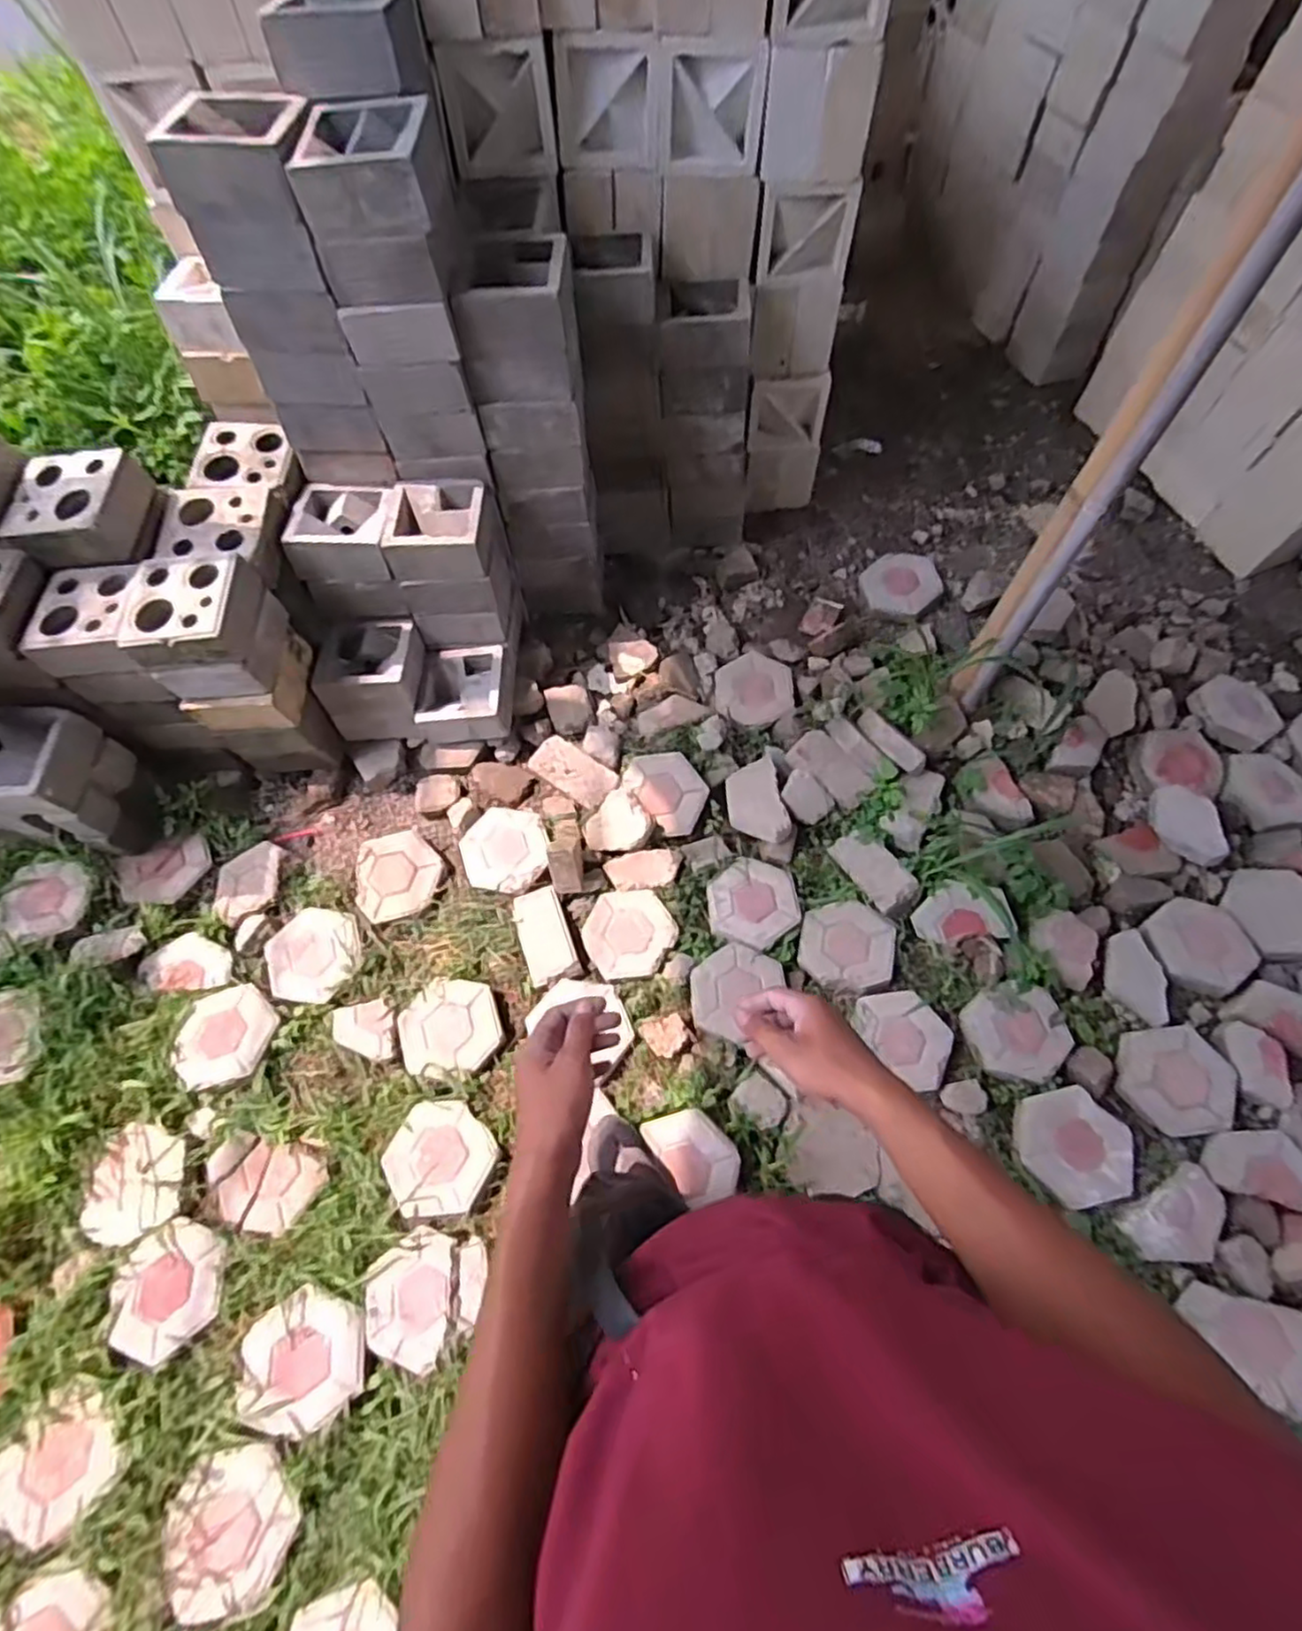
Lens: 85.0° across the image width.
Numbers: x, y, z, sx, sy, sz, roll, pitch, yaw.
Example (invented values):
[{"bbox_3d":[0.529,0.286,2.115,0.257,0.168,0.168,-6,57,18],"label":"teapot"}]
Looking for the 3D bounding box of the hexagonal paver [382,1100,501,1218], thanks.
[{"bbox_3d":[-0.399,0.648,1.347,0.187,0.032,0.201,-34,69,-16],"label":"hexagonal paver"}]

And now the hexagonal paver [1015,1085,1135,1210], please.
[{"bbox_3d":[0.829,0.641,1.379,0.212,0.047,0.203,-12,65,-6],"label":"hexagonal paver"}]

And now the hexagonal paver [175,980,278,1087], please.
[{"bbox_3d":[-0.869,0.450,1.452,0.177,0.030,0.199,10,64,4],"label":"hexagonal paver"}]

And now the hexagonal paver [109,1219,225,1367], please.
[{"bbox_3d":[-0.853,0.836,1.257,0.182,0.034,0.208,-11,65,-6],"label":"hexagonal paver"}]

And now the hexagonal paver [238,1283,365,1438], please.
[{"bbox_3d":[-0.589,0.919,1.201,0.189,0.031,0.192,-10,65,-6],"label":"hexagonal paver"}]

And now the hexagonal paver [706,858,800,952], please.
[{"bbox_3d":[0.232,0.198,1.613,0.208,0.045,0.199,-37,70,-17],"label":"hexagonal paver"}]

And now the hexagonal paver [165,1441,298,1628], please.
[{"bbox_3d":[-0.651,1.105,1.097,0.179,0.026,0.192,-31,68,-15],"label":"hexagonal paver"}]

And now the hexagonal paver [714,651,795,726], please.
[{"bbox_3d":[0.269,-0.329,1.854,0.198,0.055,0.186,-1,83,11],"label":"hexagonal paver"}]

